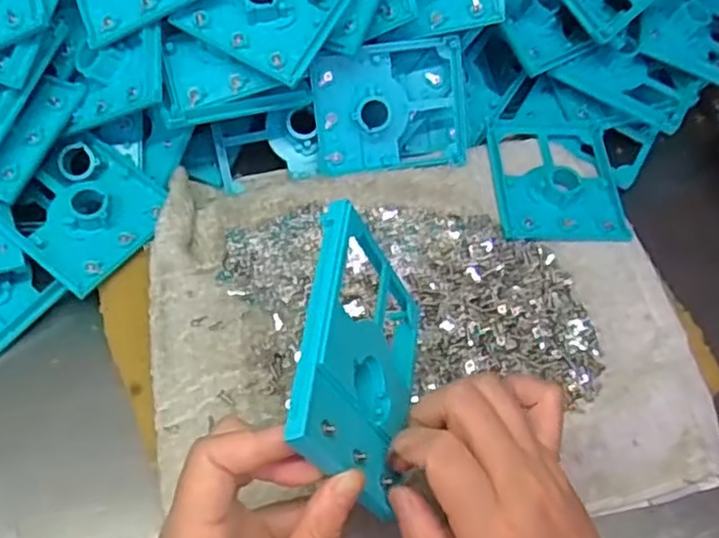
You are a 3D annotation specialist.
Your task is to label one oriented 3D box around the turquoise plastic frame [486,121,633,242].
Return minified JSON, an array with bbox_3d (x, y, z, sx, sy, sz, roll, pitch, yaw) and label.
[{"bbox_3d":[0.154,-0.080,0.549,0.098,0.014,0.131,0,56,-6],"label":"turquoise plastic frame"}]

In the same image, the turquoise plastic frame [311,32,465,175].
[{"bbox_3d":[0.023,-0.125,0.534,0.115,0.093,0.022,-9,18,-7],"label":"turquoise plastic frame"}]

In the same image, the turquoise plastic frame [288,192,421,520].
[{"bbox_3d":[0.002,0.040,0.311,0.009,0.098,0.113,-9,51,25],"label":"turquoise plastic frame"}]

